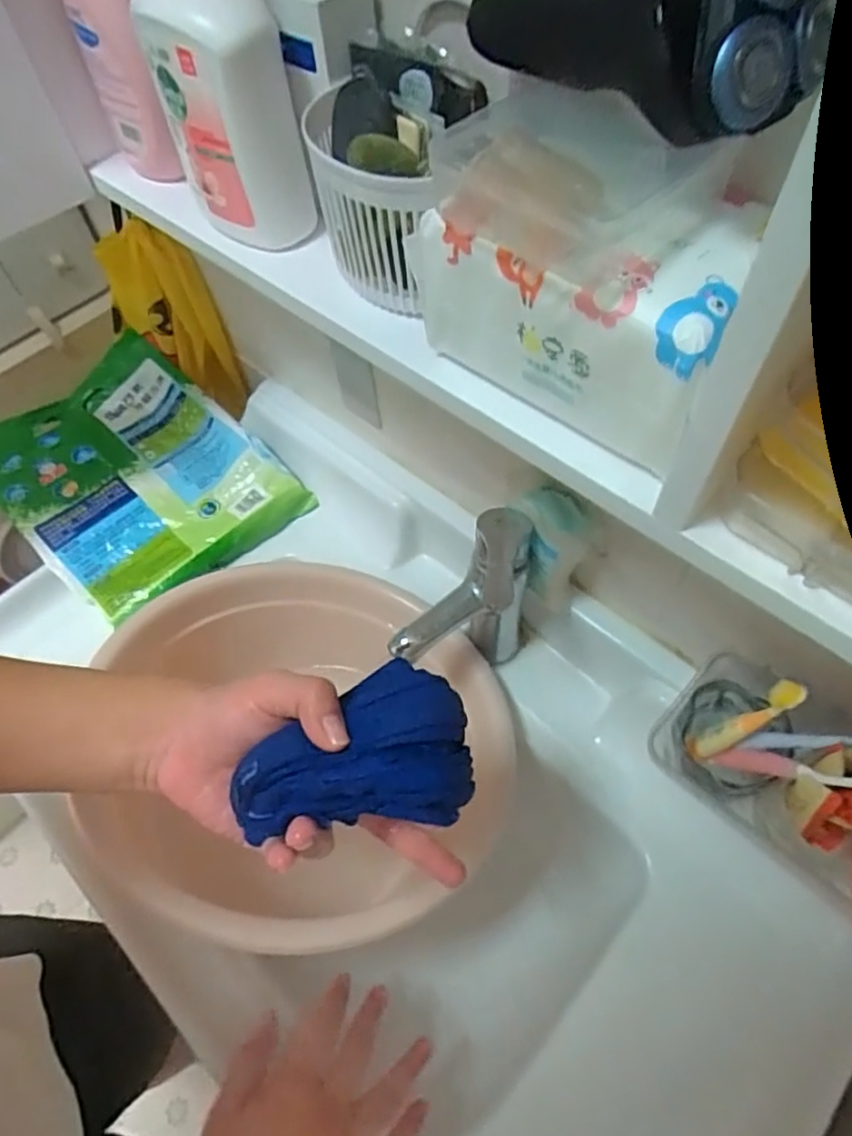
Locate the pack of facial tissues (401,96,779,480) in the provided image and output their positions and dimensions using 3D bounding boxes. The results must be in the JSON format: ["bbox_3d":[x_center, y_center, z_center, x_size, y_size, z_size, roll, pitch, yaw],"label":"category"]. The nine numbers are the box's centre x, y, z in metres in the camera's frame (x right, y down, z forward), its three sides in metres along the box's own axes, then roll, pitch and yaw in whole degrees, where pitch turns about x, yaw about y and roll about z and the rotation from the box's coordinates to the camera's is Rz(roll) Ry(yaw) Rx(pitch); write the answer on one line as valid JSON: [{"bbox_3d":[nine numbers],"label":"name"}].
[{"bbox_3d":[0.072,-0.132,0.296,0.150,0.109,0.070,36,66,23],"label":"pack of facial tissues"}]

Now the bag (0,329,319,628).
[{"bbox_3d":[-0.341,-0.108,0.758,0.330,0.063,0.258,37,65,24],"label":"bag"}]

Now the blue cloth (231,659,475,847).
[{"bbox_3d":[-0.035,0.093,0.335,0.113,0.032,0.071,-6,56,-2],"label":"blue cloth"}]

